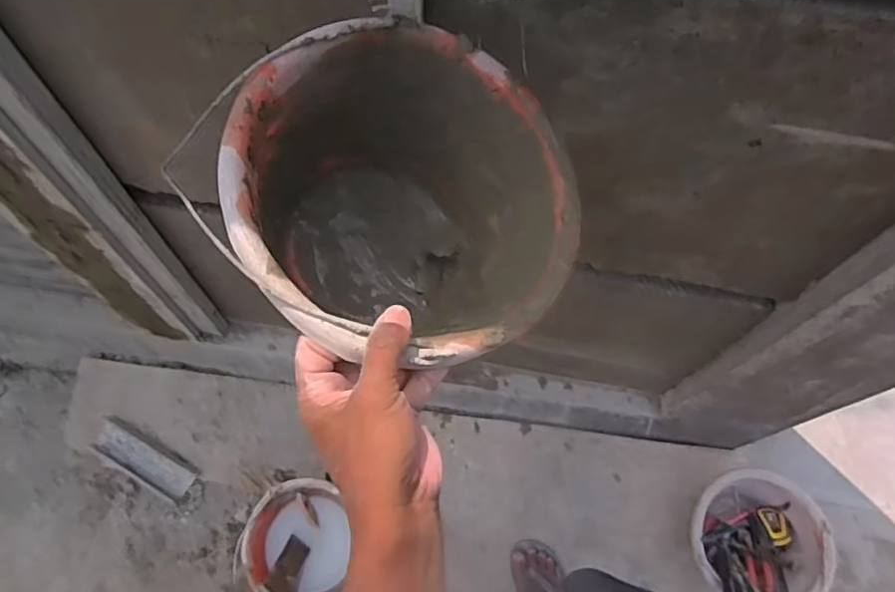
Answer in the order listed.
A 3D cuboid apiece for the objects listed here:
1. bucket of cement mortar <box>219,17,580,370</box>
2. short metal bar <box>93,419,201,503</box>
[{"bbox_3d":[-0.054,-0.049,0.498,0.243,0.230,0.243,6,71,-18],"label":"bucket of cement mortar"},{"bbox_3d":[-0.679,0.369,1.348,0.237,0.051,0.087,29,68,11],"label":"short metal bar"}]

